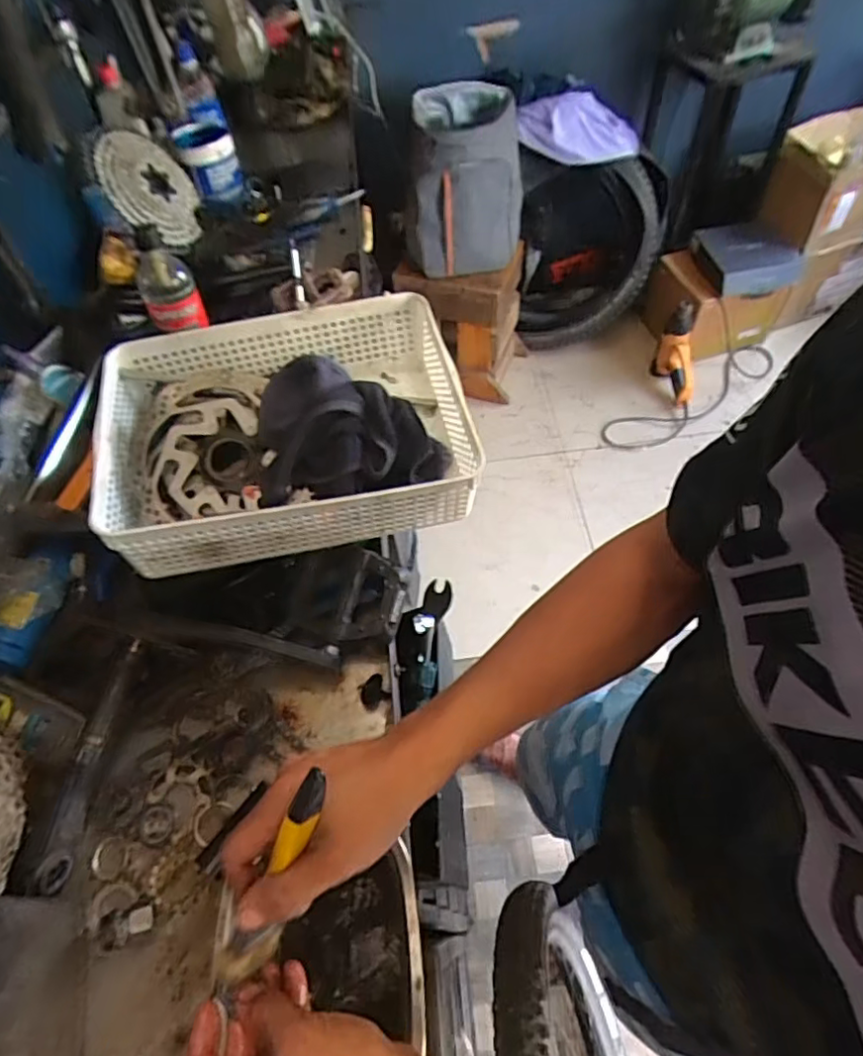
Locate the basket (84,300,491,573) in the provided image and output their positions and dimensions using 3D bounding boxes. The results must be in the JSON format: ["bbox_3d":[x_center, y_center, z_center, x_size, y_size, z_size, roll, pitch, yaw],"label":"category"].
[{"bbox_3d":[-0.139,-0.096,0.590,0.332,0.095,0.242,-11,57,-2],"label":"basket"}]

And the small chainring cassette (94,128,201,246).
[{"bbox_3d":[-0.445,-0.549,0.975,0.028,0.173,0.173,-9,45,33],"label":"small chainring cassette"}]

